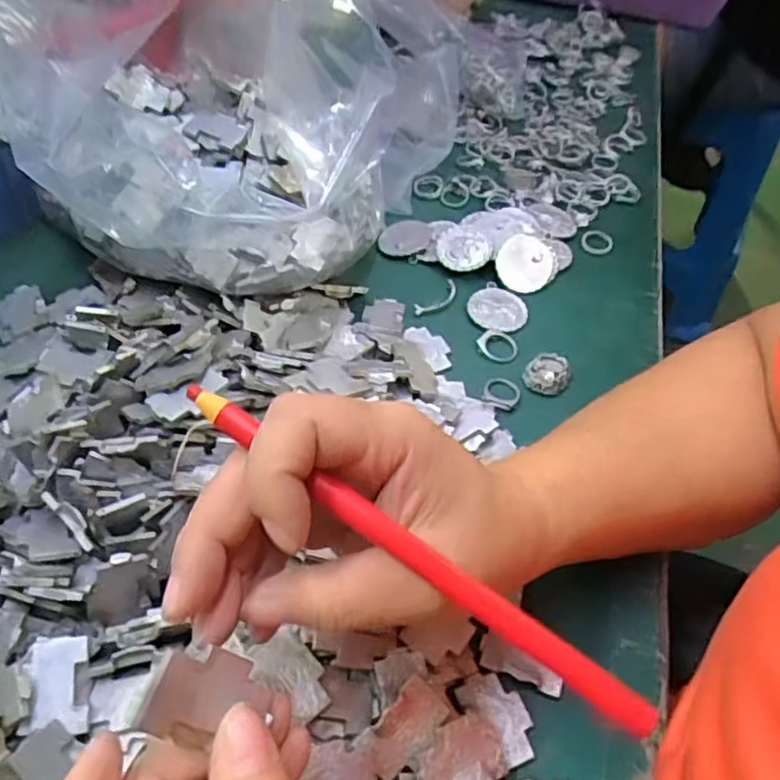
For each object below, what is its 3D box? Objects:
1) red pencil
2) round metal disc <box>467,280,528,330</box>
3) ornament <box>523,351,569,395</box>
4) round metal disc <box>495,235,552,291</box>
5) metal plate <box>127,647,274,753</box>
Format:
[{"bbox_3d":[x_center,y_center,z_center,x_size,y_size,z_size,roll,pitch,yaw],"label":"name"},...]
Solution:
[{"bbox_3d":[0.005,0.046,0.187,0.158,0.005,0.010,35,56,8],"label":"red pencil"},{"bbox_3d":[0.068,-0.051,0.413,0.034,0.005,0.037,2,51,-2],"label":"round metal disc"},{"bbox_3d":[0.091,-0.009,0.376,0.025,0.010,0.024,2,51,-2],"label":"ornament"},{"bbox_3d":[0.087,-0.082,0.420,0.037,0.036,0.004,2,6,-11],"label":"round metal disc"},{"bbox_3d":[-0.048,0.082,0.176,0.035,0.004,0.021,28,61,-33],"label":"metal plate"}]

